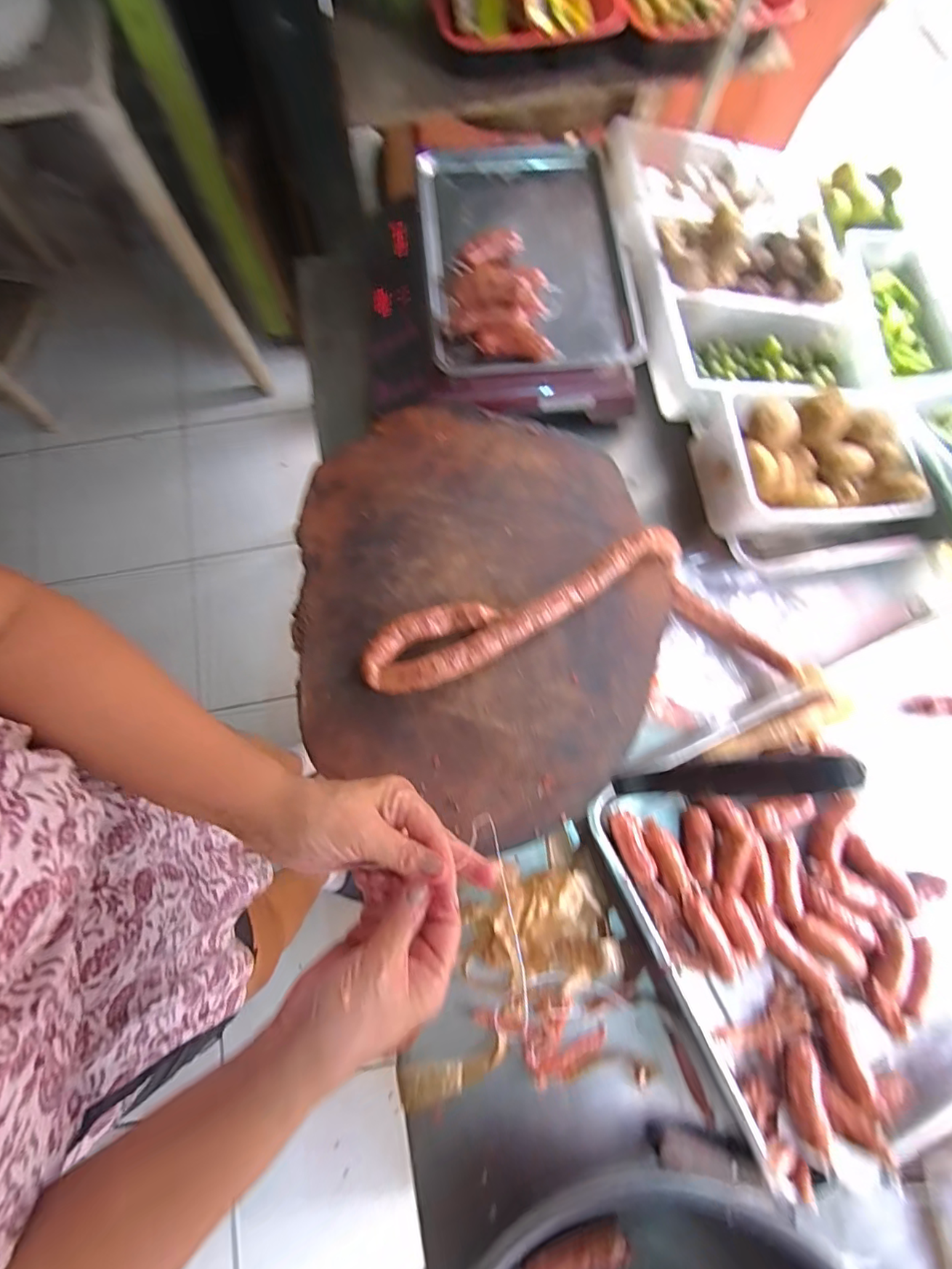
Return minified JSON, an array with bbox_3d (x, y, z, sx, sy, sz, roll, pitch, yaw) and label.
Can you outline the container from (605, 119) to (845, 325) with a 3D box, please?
[{"bbox_3d":[0.325,-0.528,0.653,0.285,0.094,0.273,-7,77,-2],"label":"container"}]

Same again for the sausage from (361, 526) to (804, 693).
[{"bbox_3d":[0.117,-0.012,0.531,0.461,0.084,0.158,-8,76,-15],"label":"sausage"}]

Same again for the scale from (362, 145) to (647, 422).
[{"bbox_3d":[0.031,-0.433,0.643,0.329,0.133,0.318,0,77,0],"label":"scale"}]

